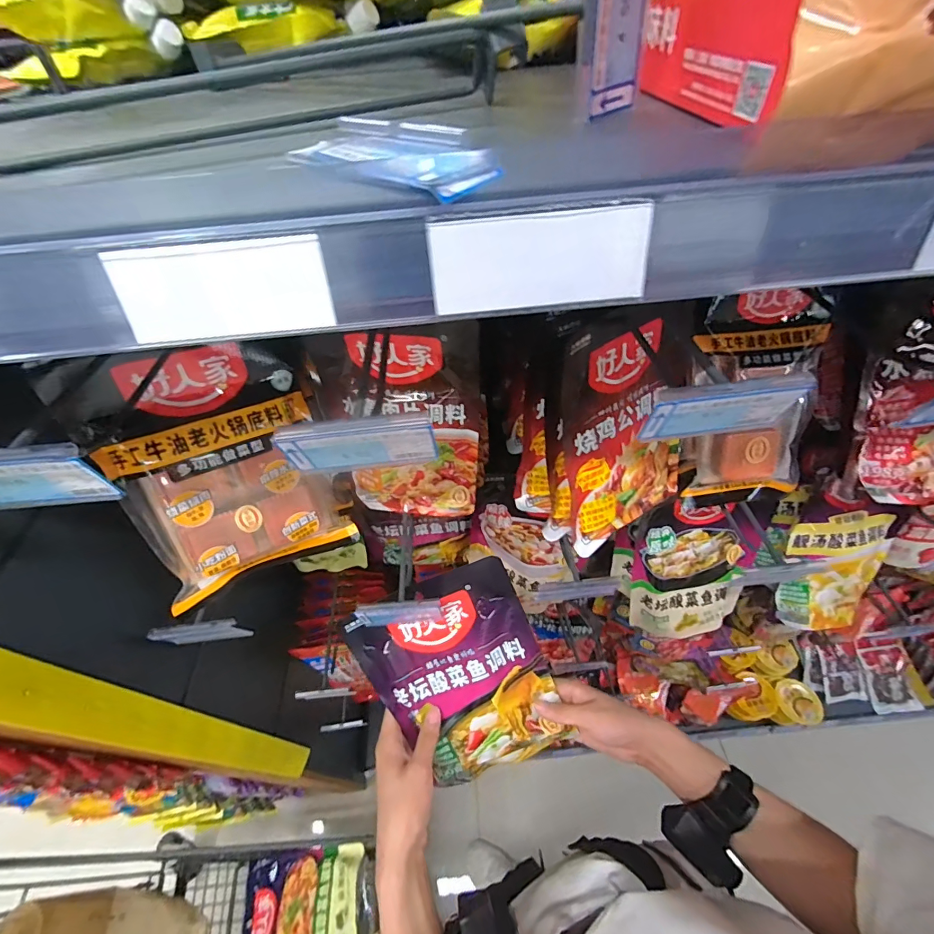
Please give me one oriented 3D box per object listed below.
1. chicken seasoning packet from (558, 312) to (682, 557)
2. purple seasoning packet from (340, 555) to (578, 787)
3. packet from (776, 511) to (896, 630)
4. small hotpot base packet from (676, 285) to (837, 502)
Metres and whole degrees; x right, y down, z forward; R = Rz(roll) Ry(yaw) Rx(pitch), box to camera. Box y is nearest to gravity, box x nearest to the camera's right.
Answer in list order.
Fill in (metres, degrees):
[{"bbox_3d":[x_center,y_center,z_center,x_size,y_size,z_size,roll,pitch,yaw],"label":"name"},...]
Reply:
[{"bbox_3d":[0.158,-0.035,0.417,0.149,0.232,0.017,-26,31,-18],"label":"chicken seasoning packet"},{"bbox_3d":[-0.001,0.233,0.464,0.177,0.238,0.017,-25,8,2],"label":"purple seasoning packet"},{"bbox_3d":[0.529,0.143,0.601,0.152,0.168,0.034,-9,14,-3],"label":"packet"},{"bbox_3d":[0.302,-0.072,0.454,0.125,0.225,0.050,-8,21,-2],"label":"small hotpot base packet"}]

